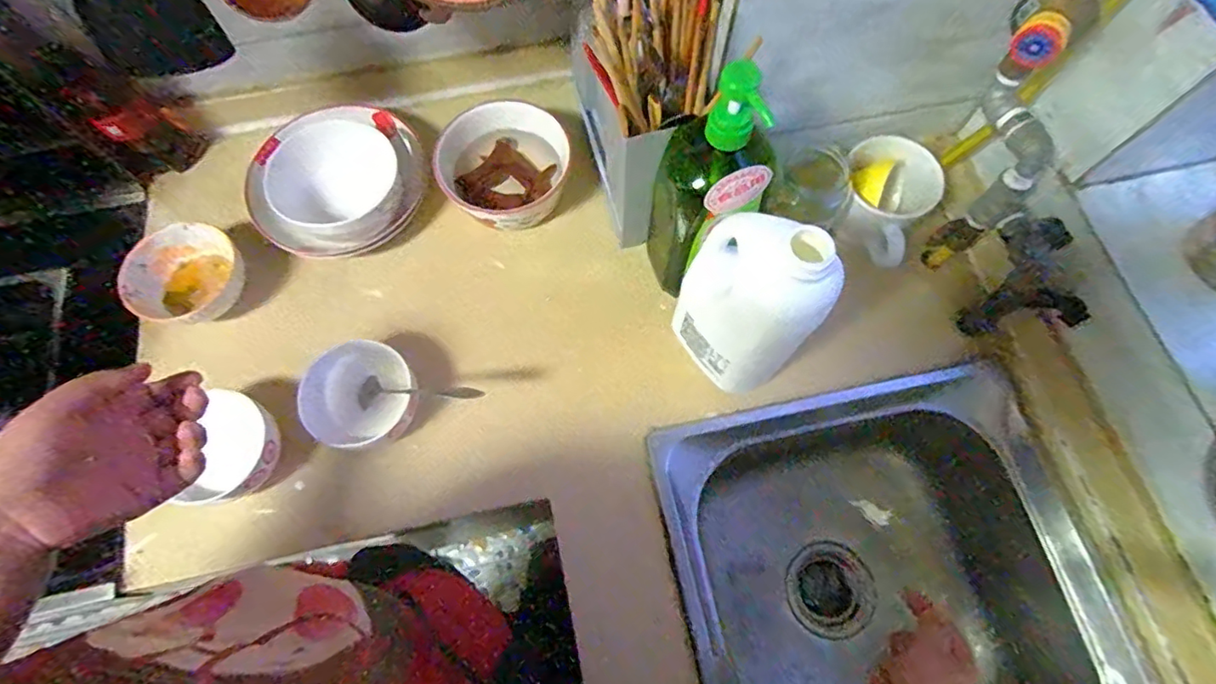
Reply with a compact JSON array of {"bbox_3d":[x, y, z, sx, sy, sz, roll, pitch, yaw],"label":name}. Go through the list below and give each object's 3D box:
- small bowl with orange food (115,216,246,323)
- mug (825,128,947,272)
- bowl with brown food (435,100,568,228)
[{"bbox_3d":[-0.451,-0.067,0.621,0.100,0.061,0.114,39,75,13],"label":"small bowl with orange food"},{"bbox_3d":[0.303,-0.148,0.625,0.099,0.082,0.126,10,70,4],"label":"mug"},{"bbox_3d":[-0.122,-0.200,0.662,0.140,0.067,0.147,0,70,0],"label":"bowl with brown food"}]

